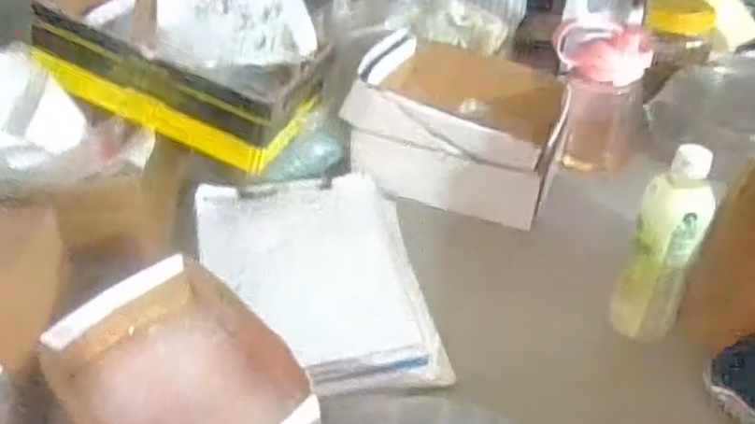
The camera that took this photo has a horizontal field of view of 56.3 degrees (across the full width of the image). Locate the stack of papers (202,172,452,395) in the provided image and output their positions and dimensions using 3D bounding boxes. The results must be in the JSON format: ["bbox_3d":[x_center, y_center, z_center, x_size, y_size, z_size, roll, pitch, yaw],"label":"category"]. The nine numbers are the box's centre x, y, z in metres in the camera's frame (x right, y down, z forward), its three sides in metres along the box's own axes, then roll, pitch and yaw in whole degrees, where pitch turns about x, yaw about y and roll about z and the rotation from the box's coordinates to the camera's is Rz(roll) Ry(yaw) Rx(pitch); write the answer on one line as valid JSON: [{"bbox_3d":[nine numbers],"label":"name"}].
[{"bbox_3d":[-0.070,0.069,0.767,0.223,0.031,0.320,-8,39,-11],"label":"stack of papers"}]

